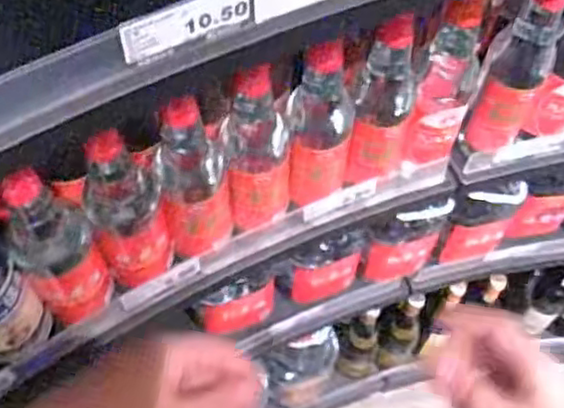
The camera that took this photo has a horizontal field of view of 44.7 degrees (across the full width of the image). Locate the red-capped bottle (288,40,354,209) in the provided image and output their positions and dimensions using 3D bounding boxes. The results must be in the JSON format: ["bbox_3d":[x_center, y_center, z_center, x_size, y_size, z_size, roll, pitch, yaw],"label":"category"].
[{"bbox_3d":[0.039,-0.070,0.682,0.059,0.198,0.056,13,60,6],"label":"red-capped bottle"}]

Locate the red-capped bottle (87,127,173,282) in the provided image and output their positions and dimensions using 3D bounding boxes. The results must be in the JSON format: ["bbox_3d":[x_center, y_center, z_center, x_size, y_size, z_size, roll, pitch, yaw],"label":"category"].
[{"bbox_3d":[-0.144,0.009,0.637,0.061,0.178,0.052,-18,61,-12],"label":"red-capped bottle"}]

